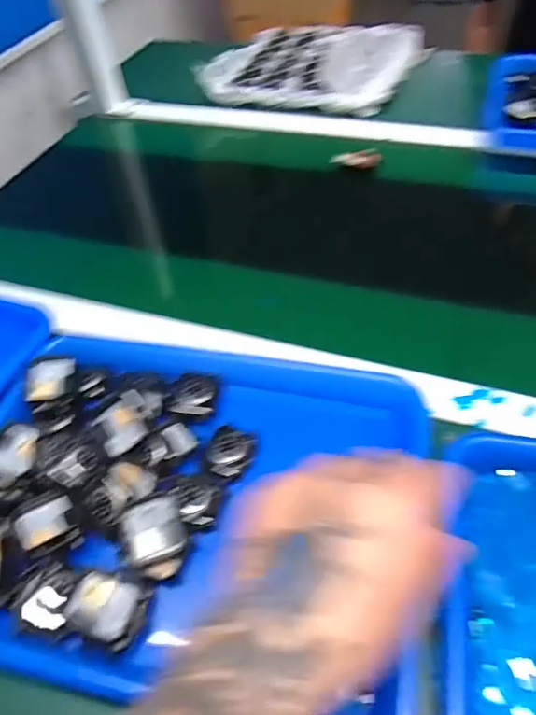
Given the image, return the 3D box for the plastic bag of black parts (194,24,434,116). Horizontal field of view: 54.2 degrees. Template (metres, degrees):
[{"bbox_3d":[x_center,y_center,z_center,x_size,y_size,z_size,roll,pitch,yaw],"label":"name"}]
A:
[{"bbox_3d":[0.087,-0.481,0.857,0.294,0.045,0.323,19,55,21],"label":"plastic bag of black parts"}]

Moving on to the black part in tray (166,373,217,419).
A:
[{"bbox_3d":[-0.062,0.031,0.430,0.036,0.012,0.040,2,51,8],"label":"black part in tray"}]

